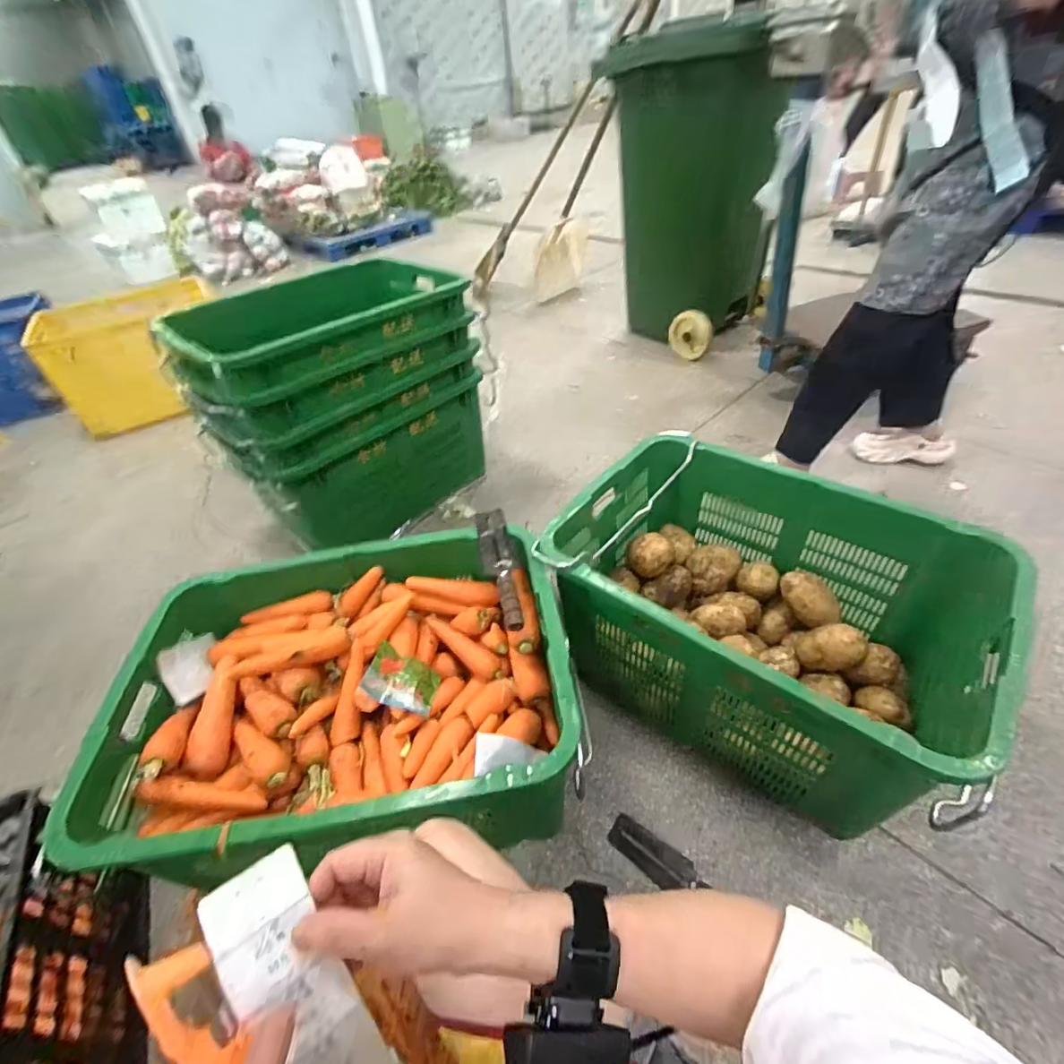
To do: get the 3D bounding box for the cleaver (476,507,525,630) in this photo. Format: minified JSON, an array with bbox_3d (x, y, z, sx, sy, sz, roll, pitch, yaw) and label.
[{"bbox_3d":[-0.057,0.059,0.911,0.061,0.029,0.250,-10,43,-2],"label":"cleaver"}]

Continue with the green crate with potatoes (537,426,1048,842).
[{"bbox_3d":[0.425,0.131,0.978,0.696,0.319,0.528,23,51,29],"label":"green crate with potatoes"}]

